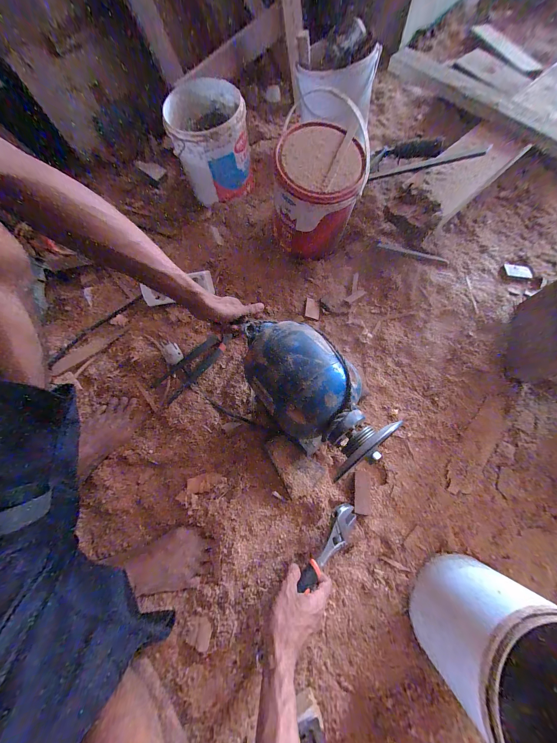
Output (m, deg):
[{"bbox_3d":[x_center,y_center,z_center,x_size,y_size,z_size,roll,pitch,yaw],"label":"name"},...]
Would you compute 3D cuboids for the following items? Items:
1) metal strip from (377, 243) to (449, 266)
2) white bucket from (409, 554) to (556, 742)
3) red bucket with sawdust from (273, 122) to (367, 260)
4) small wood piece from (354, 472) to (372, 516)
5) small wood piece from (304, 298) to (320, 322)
[{"bbox_3d":[0.333,-0.294,0.617,0.172,0.008,0.014,21,74,8],"label":"metal strip"},{"bbox_3d":[0.305,0.375,0.329,0.176,0.186,0.175,0,73,1],"label":"white bucket"},{"bbox_3d":[0.082,-0.383,0.555,0.170,0.194,0.166,0,73,1],"label":"red bucket with sawdust"},{"bbox_3d":[0.156,0.225,0.465,0.030,0.013,0.073,7,58,4],"label":"small wood piece"},{"bbox_3d":[0.080,-0.148,0.590,0.035,0.004,0.054,10,73,5],"label":"small wood piece"}]

